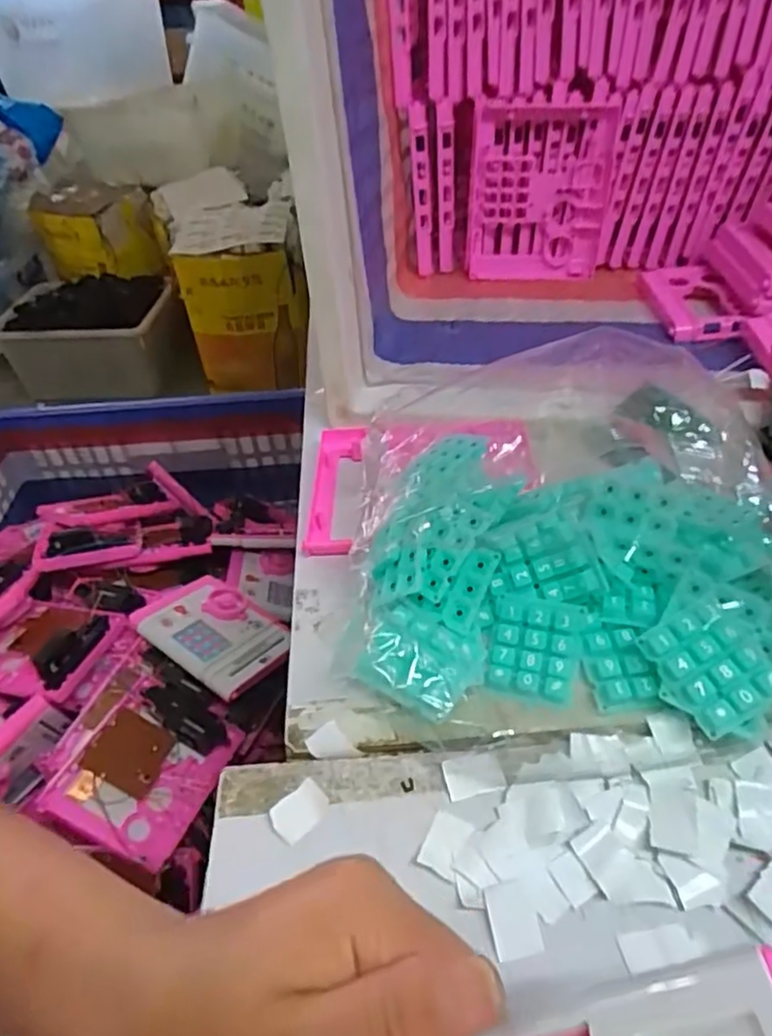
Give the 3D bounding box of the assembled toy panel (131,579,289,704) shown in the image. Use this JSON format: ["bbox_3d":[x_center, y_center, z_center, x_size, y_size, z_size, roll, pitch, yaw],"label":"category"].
[{"bbox_3d":[-0.202,0.131,0.787,0.171,0.023,0.121,32,41,21],"label":"assembled toy panel"}]

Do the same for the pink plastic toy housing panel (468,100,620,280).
[{"bbox_3d":[0.153,-0.323,0.672,0.135,0.159,0.029,1,44,7],"label":"pink plastic toy housing panel"}]

